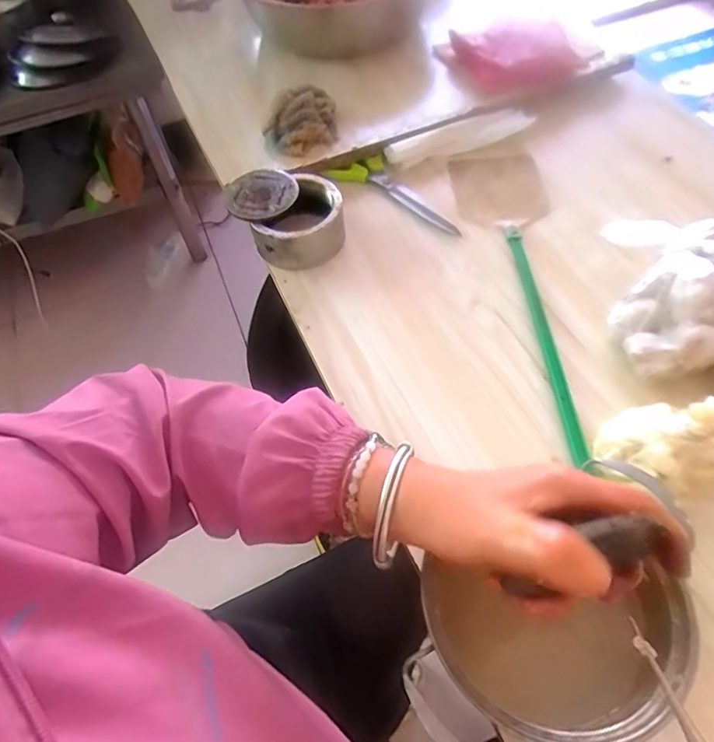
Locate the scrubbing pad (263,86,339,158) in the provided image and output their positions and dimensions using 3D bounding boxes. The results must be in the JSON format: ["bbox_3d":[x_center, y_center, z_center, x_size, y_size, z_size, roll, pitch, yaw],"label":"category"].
[{"bbox_3d":[-0.071,-0.312,0.653,0.089,0.048,0.081,-1,58,4],"label":"scrubbing pad"}]

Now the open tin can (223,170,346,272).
[{"bbox_3d":[-0.081,-0.175,0.604,0.130,0.055,0.100,-4,58,2],"label":"open tin can"}]

